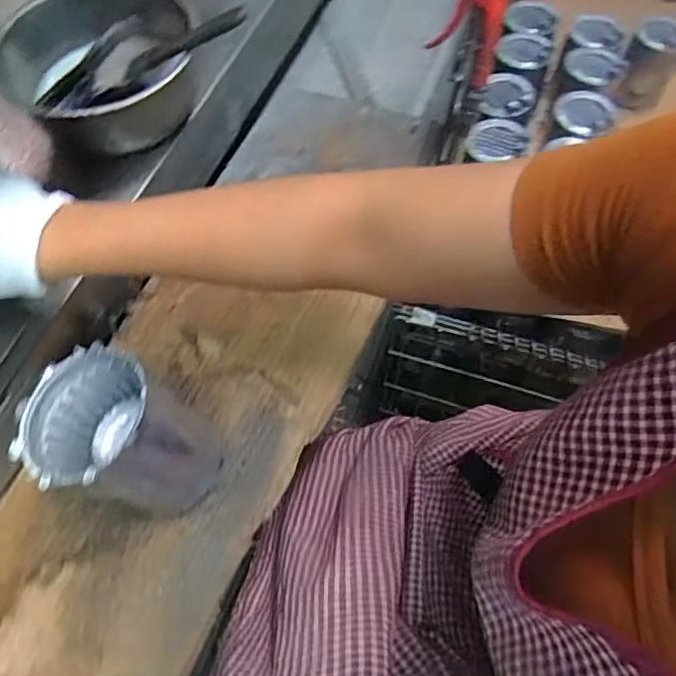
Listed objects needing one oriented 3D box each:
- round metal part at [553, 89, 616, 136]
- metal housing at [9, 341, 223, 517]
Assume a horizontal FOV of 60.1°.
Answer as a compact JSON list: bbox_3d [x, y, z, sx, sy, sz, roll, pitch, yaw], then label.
[{"bbox_3d":[0.341,-0.316,0.811,0.075,0.010,0.078,-1,63,2],"label":"round metal part"},{"bbox_3d":[-0.155,0.076,0.428,0.110,0.116,0.100,-1,63,2],"label":"metal housing"}]

